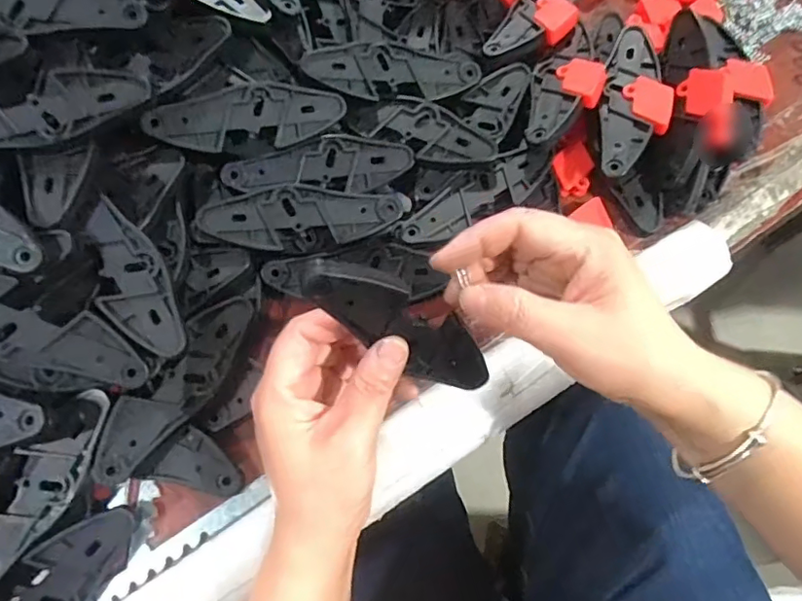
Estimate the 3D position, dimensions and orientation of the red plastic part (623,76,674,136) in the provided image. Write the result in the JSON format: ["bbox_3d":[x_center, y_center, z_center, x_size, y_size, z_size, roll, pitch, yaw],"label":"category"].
[{"bbox_3d":[0.175,-0.139,0.387,0.030,0.006,0.040,-46,68,-3],"label":"red plastic part"}]

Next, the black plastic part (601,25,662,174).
[{"bbox_3d":[0.162,-0.142,0.393,0.034,0.007,0.121,8,72,17],"label":"black plastic part"}]

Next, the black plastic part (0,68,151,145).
[{"bbox_3d":[-0.205,-0.104,0.310,0.121,0.012,0.039,-25,73,-10],"label":"black plastic part"}]

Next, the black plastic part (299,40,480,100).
[{"bbox_3d":[-0.004,-0.159,0.386,0.123,0.007,0.038,-5,88,-17],"label":"black plastic part"}]

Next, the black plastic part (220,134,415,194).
[{"bbox_3d":[-0.055,-0.092,0.377,0.123,0.016,0.034,-4,70,-4],"label":"black plastic part"}]

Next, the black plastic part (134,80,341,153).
[{"bbox_3d":[-0.099,-0.120,0.361,0.122,0.014,0.038,-10,95,-14],"label":"black plastic part"}]

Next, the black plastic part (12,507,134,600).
[{"bbox_3d":[-0.194,0.162,0.295,0.122,0.006,0.043,-40,93,-17],"label":"black plastic part"}]

